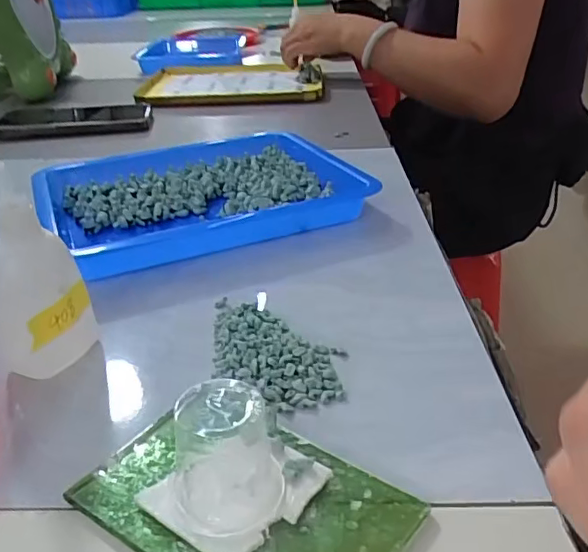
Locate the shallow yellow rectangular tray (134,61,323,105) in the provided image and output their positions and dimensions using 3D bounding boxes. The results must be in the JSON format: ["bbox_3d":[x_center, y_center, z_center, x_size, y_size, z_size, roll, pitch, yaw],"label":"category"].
[{"bbox_3d":[-0.088,-0.274,0.803,0.244,0.015,0.217,-3,31,-1],"label":"shallow yellow rectangular tray"}]

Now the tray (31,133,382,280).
[{"bbox_3d":[-0.072,-0.065,0.416,0.208,0.027,0.166,-15,33,-19],"label":"tray"}]

